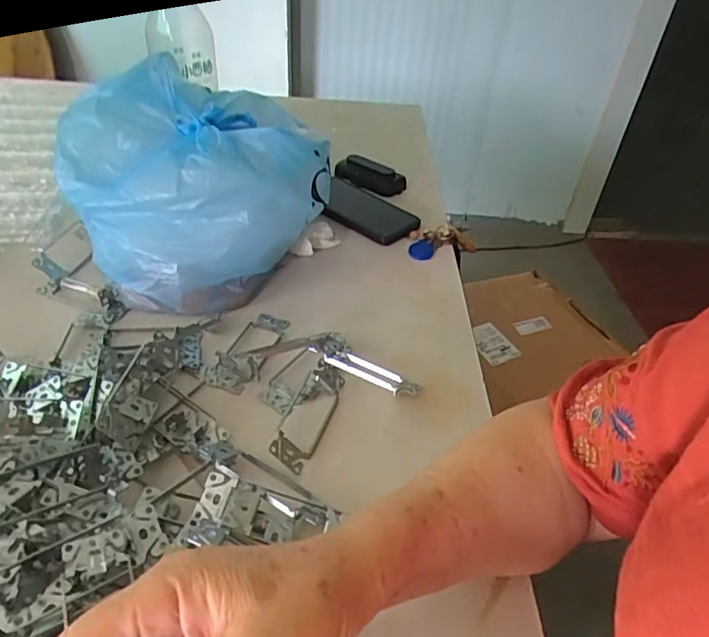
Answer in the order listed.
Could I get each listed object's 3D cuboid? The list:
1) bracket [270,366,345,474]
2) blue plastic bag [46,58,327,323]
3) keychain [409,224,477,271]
[{"bbox_3d":[-0.042,0.080,0.445,0.038,0.022,0.098,15,41,11],"label":"bracket"},{"bbox_3d":[-0.152,-0.146,0.582,0.270,0.165,0.195,-30,52,-34],"label":"blue plastic bag"},{"bbox_3d":[0.110,-0.097,0.663,0.081,0.020,0.072,13,41,9],"label":"keychain"}]

